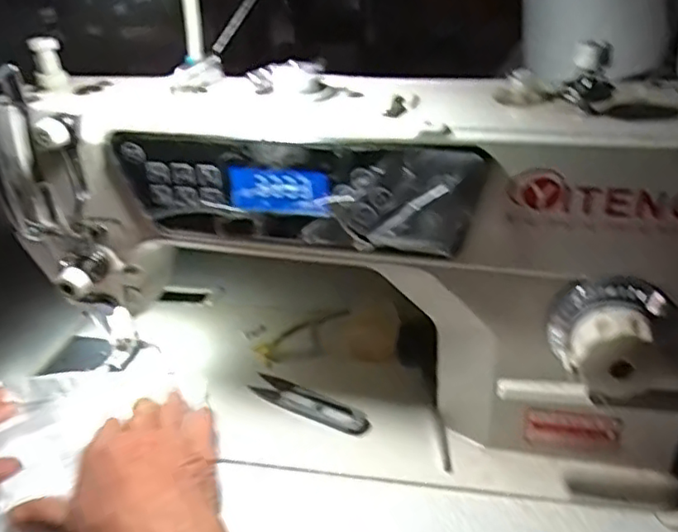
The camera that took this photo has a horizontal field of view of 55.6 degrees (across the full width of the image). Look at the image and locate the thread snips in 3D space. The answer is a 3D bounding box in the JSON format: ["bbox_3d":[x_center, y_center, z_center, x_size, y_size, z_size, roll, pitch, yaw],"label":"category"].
[{"bbox_3d":[-0.023,0.098,0.467,0.100,0.013,0.023,18,36,33],"label":"thread snips"}]

